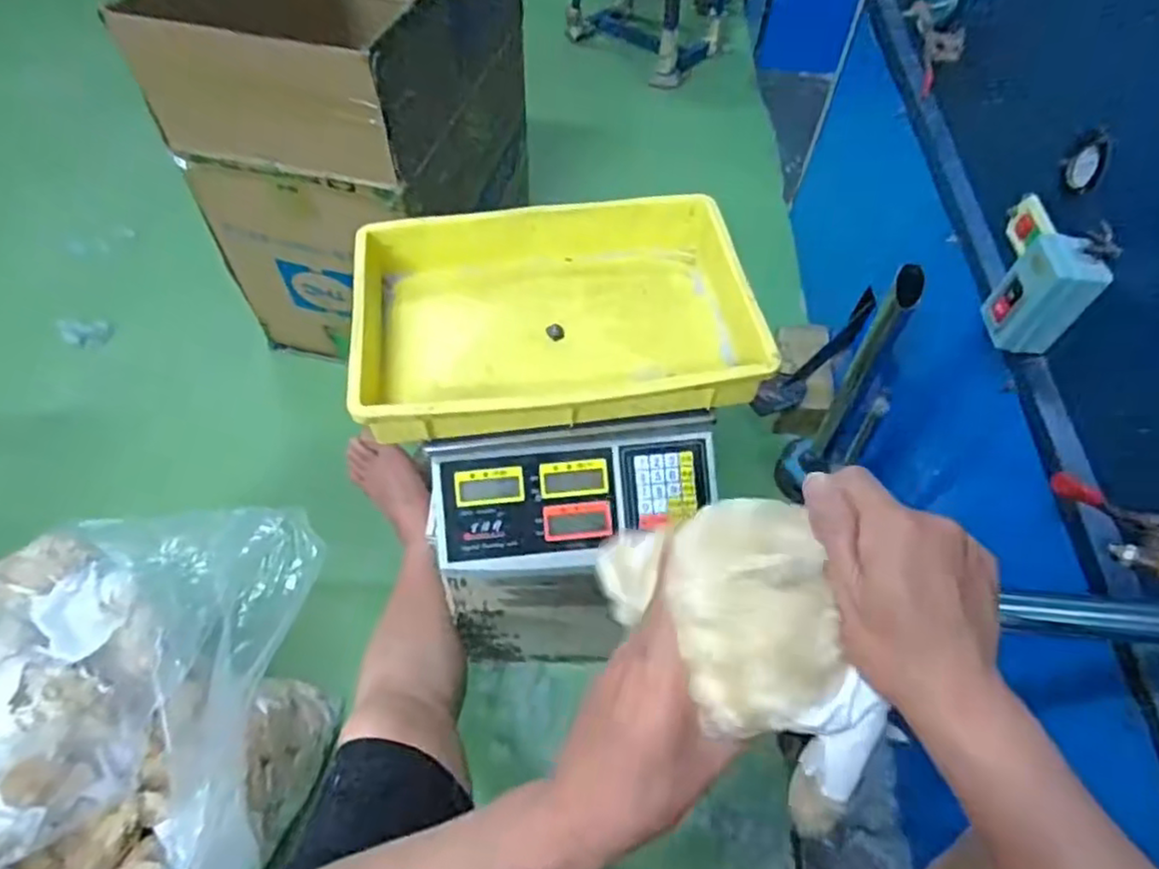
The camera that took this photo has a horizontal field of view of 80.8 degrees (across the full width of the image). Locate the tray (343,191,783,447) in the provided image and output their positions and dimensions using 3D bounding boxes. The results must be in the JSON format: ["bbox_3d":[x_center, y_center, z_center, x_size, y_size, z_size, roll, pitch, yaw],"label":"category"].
[{"bbox_3d":[-0.025,-0.116,0.649,0.353,0.062,0.244,-6,56,-6],"label":"tray"}]

